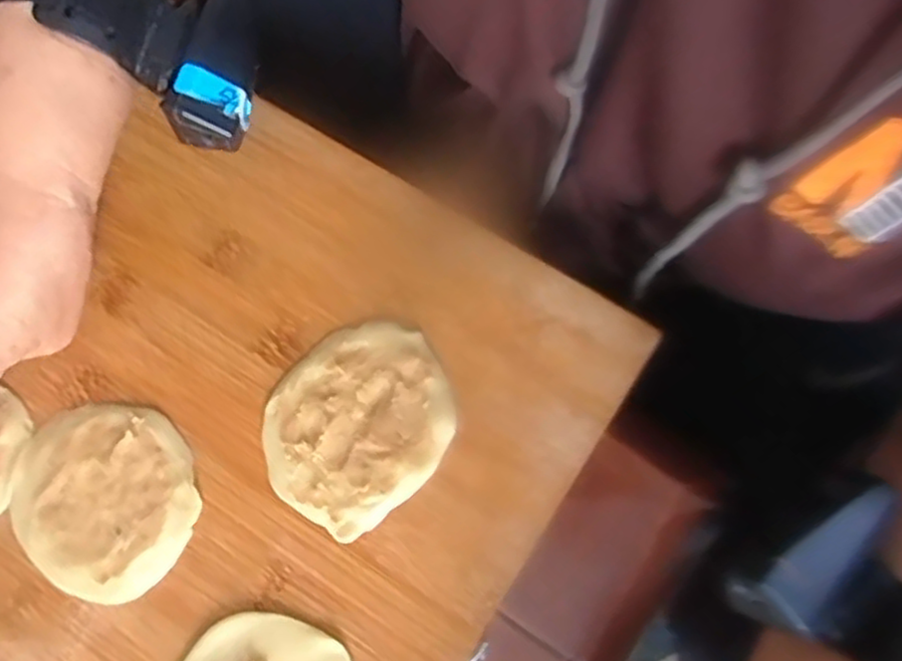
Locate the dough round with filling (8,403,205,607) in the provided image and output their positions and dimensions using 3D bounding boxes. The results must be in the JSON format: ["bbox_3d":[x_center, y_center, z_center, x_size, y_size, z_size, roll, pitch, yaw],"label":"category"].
[{"bbox_3d":[-0.147,0.070,0.308,0.073,0.006,0.082,-39,78,-8],"label":"dough round with filling"}]

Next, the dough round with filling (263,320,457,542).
[{"bbox_3d":[-0.040,0.039,0.312,0.073,0.007,0.085,42,81,11],"label":"dough round with filling"}]

